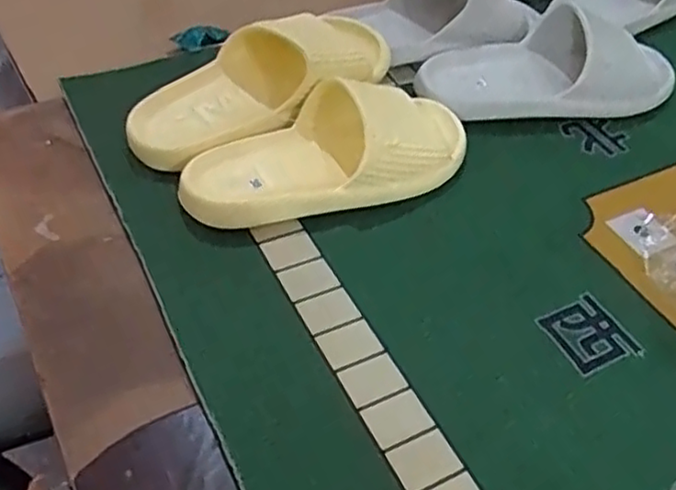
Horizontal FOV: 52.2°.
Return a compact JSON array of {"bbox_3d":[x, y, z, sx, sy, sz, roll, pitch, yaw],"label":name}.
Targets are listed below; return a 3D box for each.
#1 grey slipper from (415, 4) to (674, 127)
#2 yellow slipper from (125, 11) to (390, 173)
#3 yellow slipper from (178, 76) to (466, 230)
[{"bbox_3d":[0.205,-0.173,0.669,0.248,0.065,0.099,-7,47,-12],"label":"grey slipper"},{"bbox_3d":[-0.064,-0.145,0.591,0.240,0.059,0.086,-25,53,-26],"label":"yellow slipper"},{"bbox_3d":[-0.005,-0.080,0.557,0.241,0.062,0.101,-13,49,-18],"label":"yellow slipper"}]

